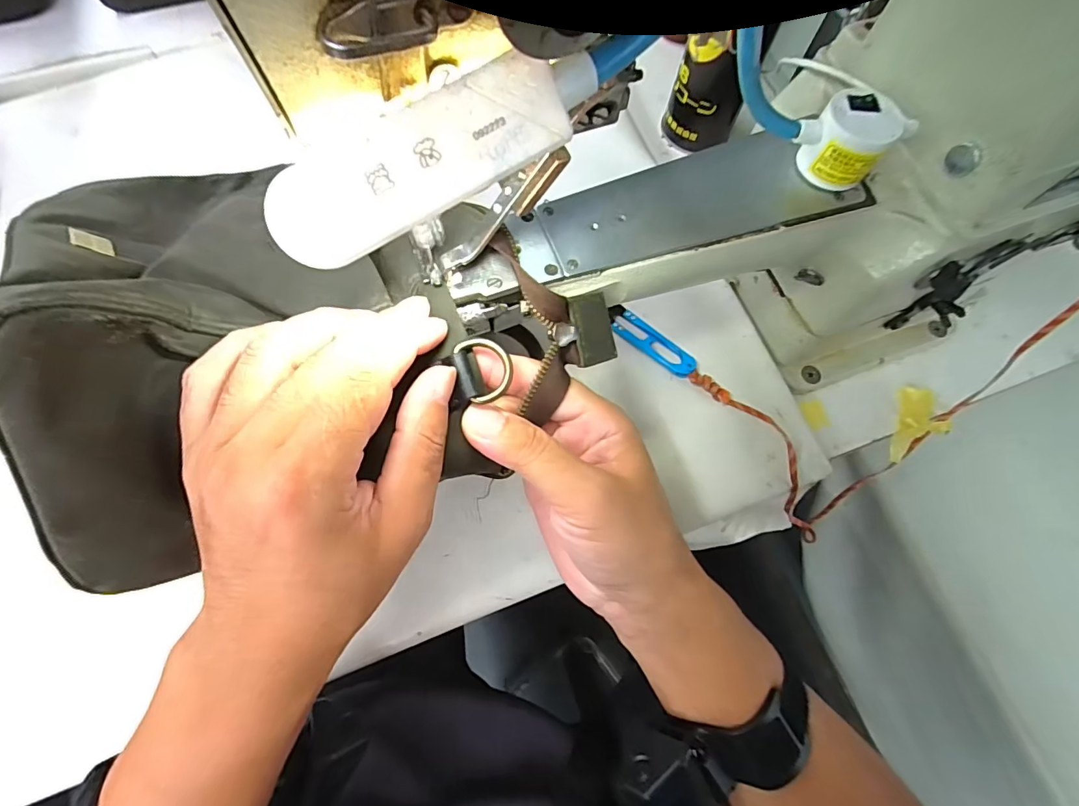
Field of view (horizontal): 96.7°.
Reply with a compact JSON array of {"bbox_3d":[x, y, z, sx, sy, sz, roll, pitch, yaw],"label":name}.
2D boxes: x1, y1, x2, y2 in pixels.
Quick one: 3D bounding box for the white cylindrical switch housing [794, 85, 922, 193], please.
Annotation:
[{"bbox_3d":[0.156,-0.132,0.243,0.042,0.036,0.041,0,70,-1],"label":"white cylindrical switch housing"}]

